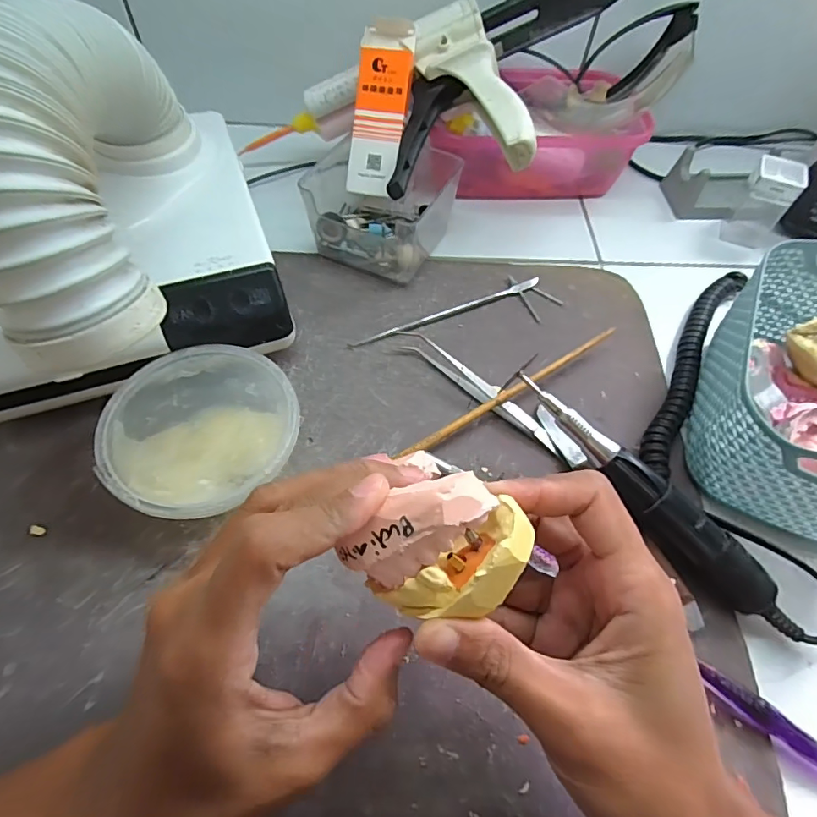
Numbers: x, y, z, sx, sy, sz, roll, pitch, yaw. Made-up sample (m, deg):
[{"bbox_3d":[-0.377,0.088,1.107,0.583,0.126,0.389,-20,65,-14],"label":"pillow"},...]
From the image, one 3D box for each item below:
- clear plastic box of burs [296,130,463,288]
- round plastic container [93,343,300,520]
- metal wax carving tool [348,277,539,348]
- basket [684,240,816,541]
[{"bbox_3d":[-0.023,-0.165,0.400,0.102,0.057,0.099,25,61,11],"label":"clear plastic box of burs"},{"bbox_3d":[-0.116,0.017,0.289,0.100,0.043,0.099,2,59,-3],"label":"round plastic container"},{"bbox_3d":[0.030,-0.073,0.374,0.158,0.004,0.008,-21,62,-15],"label":"metal wax carving tool"},{"bbox_3d":[0.246,-0.010,0.302,0.116,0.083,0.169,24,61,11],"label":"basket"}]

